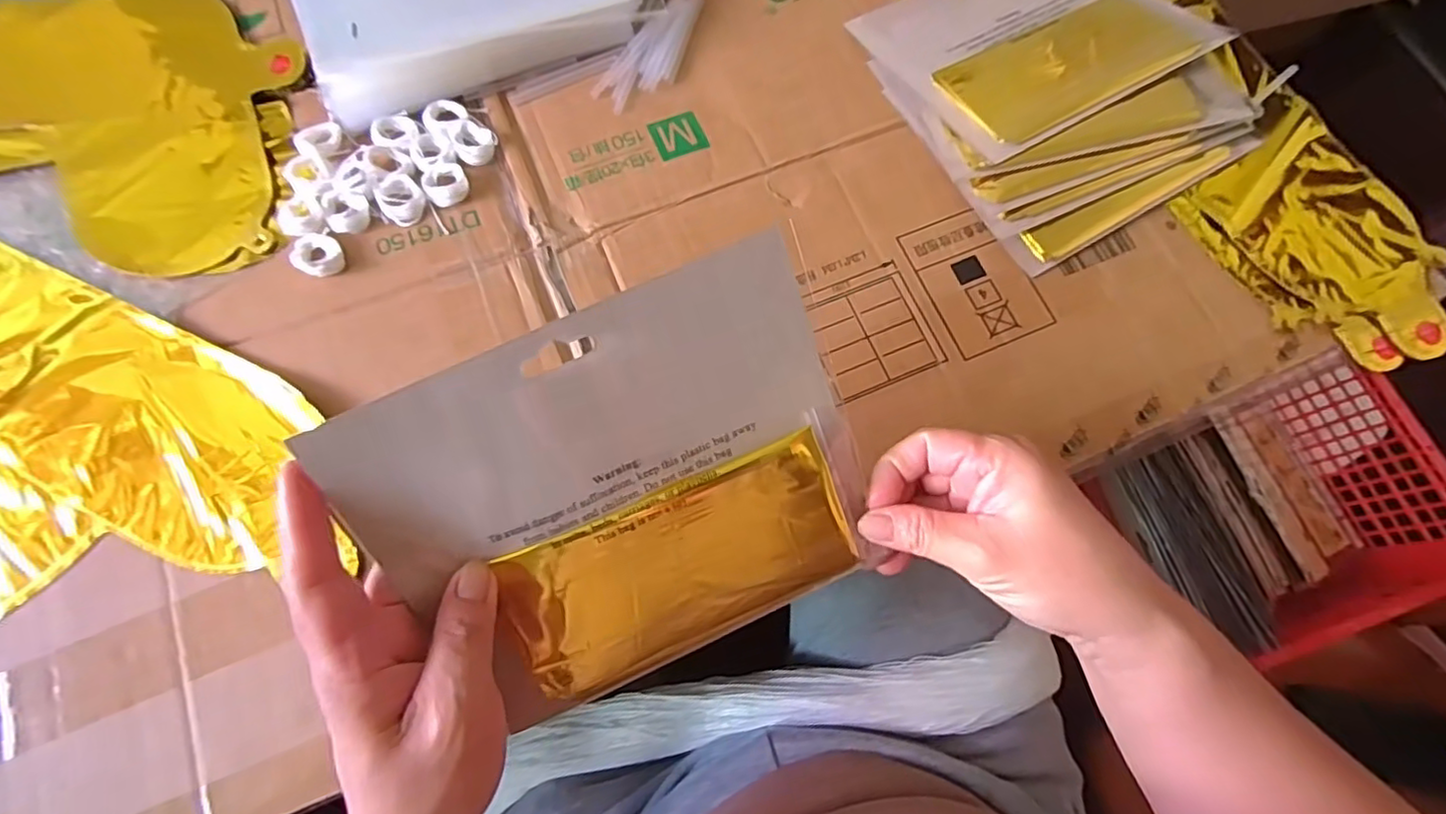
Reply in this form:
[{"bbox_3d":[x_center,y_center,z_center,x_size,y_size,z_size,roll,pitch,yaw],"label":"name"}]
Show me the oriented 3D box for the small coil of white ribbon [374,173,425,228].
[{"bbox_3d":[-0.201,-0.131,0.394,0.027,0.008,0.034,-25,75,-8],"label":"small coil of white ribbon"}]

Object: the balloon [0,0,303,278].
[{"bbox_3d":[-0.484,-0.204,0.426,0.406,0.028,0.229,5,73,1],"label":"balloon"}]

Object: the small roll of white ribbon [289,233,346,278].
[{"bbox_3d":[-0.244,-0.092,0.378,0.026,0.010,0.032,-29,76,-9],"label":"small roll of white ribbon"}]

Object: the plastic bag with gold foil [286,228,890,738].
[{"bbox_3d":[-0.037,0.041,0.263,0.190,0.012,0.160,-24,112,-5],"label":"plastic bag with gold foil"}]

